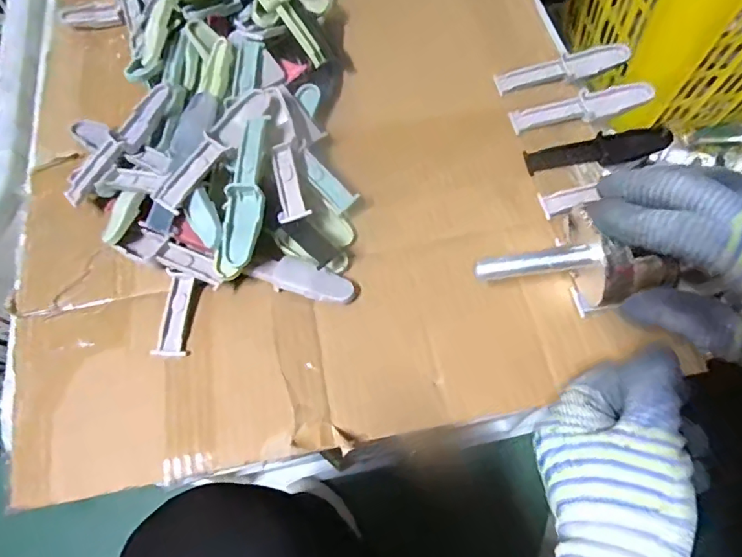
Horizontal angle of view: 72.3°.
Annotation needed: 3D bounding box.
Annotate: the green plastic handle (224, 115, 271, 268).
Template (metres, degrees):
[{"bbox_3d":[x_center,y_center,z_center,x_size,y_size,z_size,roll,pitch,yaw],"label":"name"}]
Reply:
[{"bbox_3d":[-0.080,-0.058,0.328,0.023,0.010,0.102,2,77,3],"label":"green plastic handle"}]

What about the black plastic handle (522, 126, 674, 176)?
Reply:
[{"bbox_3d":[0.166,-0.093,0.370,0.103,0.012,0.023,-7,64,-1],"label":"black plastic handle"}]

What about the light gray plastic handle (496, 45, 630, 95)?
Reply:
[{"bbox_3d":[0.151,-0.164,0.397,0.105,0.014,0.020,-14,65,-4],"label":"light gray plastic handle"}]

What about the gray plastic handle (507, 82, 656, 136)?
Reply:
[{"bbox_3d":[0.159,-0.130,0.384,0.103,0.018,0.021,-9,64,-2],"label":"gray plastic handle"}]

